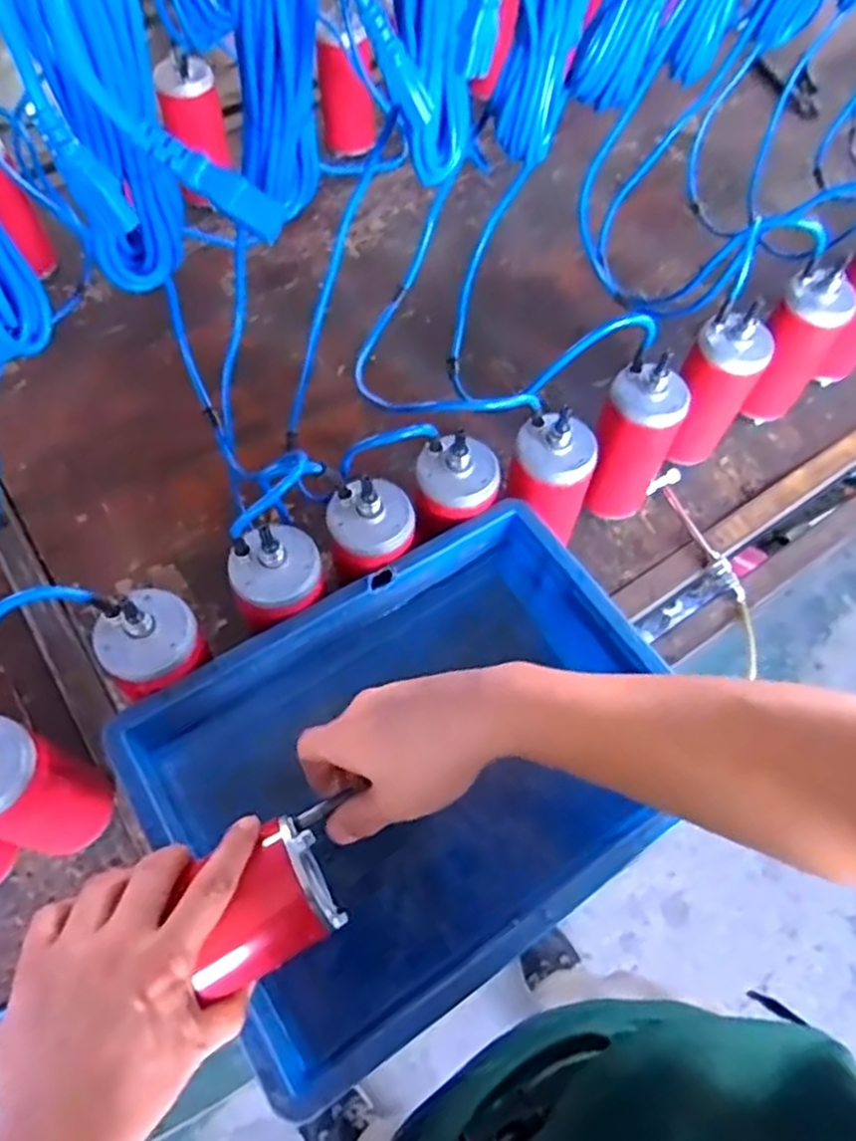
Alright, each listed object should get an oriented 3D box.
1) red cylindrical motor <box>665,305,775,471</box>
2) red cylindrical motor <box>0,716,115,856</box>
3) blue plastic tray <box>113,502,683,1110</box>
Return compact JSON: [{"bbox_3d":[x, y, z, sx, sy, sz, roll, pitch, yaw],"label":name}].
[{"bbox_3d":[0.308,-0.192,0.786,0.065,0.183,0.074,-35,69,-19],"label":"red cylindrical motor"},{"bbox_3d":[-0.312,0.177,0.563,0.074,0.183,0.074,1,62,-2],"label":"red cylindrical motor"},{"bbox_3d":[-0.005,0.161,0.595,0.396,0.123,0.300,-29,67,-17],"label":"blue plastic tray"}]

